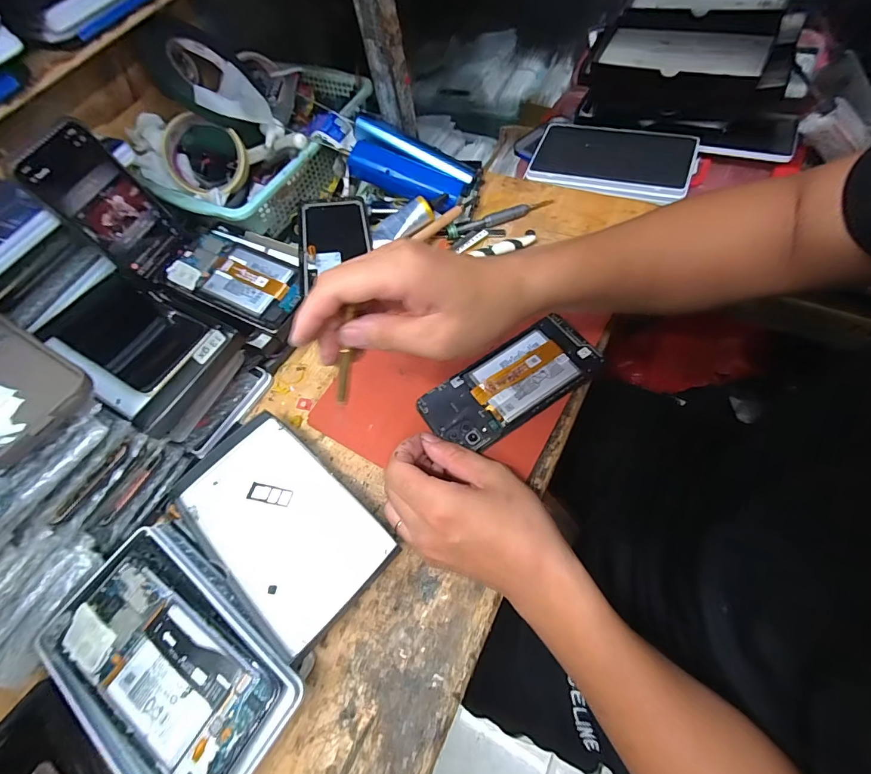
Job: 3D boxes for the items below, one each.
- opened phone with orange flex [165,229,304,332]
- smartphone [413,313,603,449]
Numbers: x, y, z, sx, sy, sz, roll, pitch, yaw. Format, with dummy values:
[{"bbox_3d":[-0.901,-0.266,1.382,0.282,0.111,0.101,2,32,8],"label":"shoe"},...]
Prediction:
[{"bbox_3d":[-0.203,-0.114,0.439,0.162,0.014,0.078,24,68,19],"label":"opened phone with orange flex"},{"bbox_3d":[0.066,-0.004,0.376,0.157,0.006,0.072,-30,67,-6],"label":"smartphone"}]

